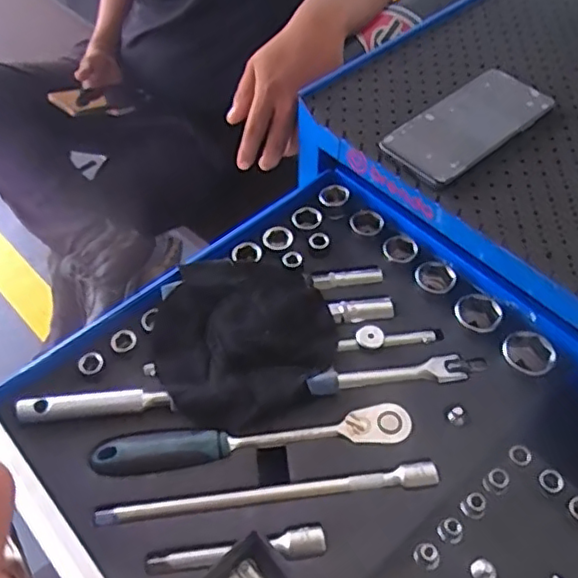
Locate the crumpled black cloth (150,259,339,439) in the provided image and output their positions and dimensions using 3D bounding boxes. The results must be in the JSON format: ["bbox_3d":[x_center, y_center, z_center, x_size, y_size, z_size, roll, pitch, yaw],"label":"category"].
[{"bbox_3d":[-0.037,0.039,0.516,0.149,0.023,0.154,-21,56,-14],"label":"crumpled black cloth"}]

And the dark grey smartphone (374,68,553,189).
[{"bbox_3d":[0.162,-0.149,0.553,0.165,0.008,0.075,-35,61,-23],"label":"dark grey smartphone"}]

